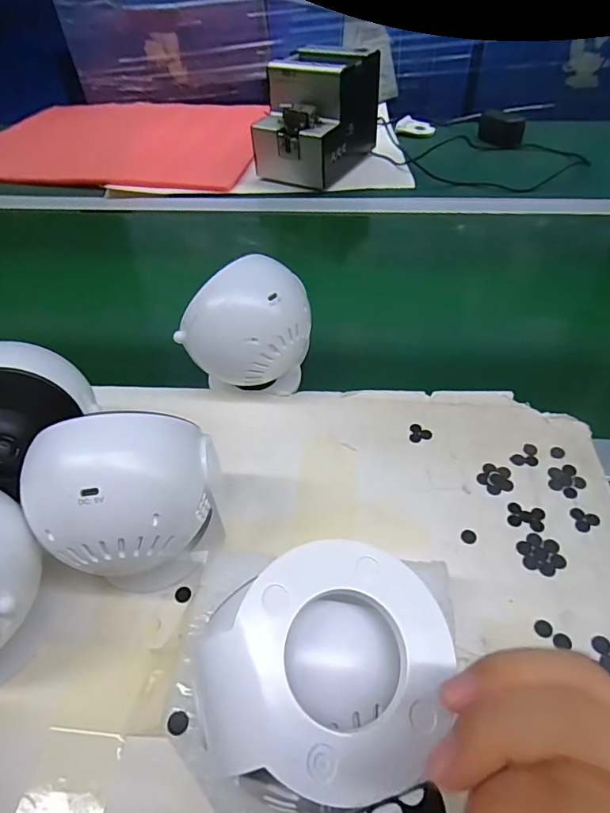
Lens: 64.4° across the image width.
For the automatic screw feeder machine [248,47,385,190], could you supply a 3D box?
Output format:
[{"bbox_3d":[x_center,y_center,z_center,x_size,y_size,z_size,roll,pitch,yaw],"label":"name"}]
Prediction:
[{"bbox_3d":[0.019,-0.443,0.751,0.126,0.154,0.177,24,50,20],"label":"automatic screw feeder machine"}]

